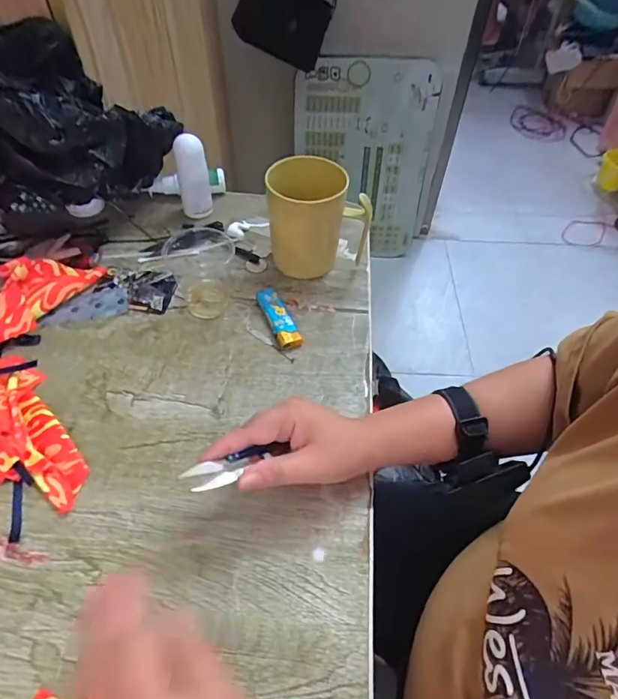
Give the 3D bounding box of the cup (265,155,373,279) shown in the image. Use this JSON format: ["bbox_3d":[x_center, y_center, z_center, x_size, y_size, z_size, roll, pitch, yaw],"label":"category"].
[{"bbox_3d":[0.010,-0.142,0.509,0.109,0.112,0.085,4,52,1],"label":"cup"}]

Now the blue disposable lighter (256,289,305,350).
[{"bbox_3d":[-0.033,-0.035,0.486,0.023,0.011,0.084,-20,56,-17],"label":"blue disposable lighter"}]

